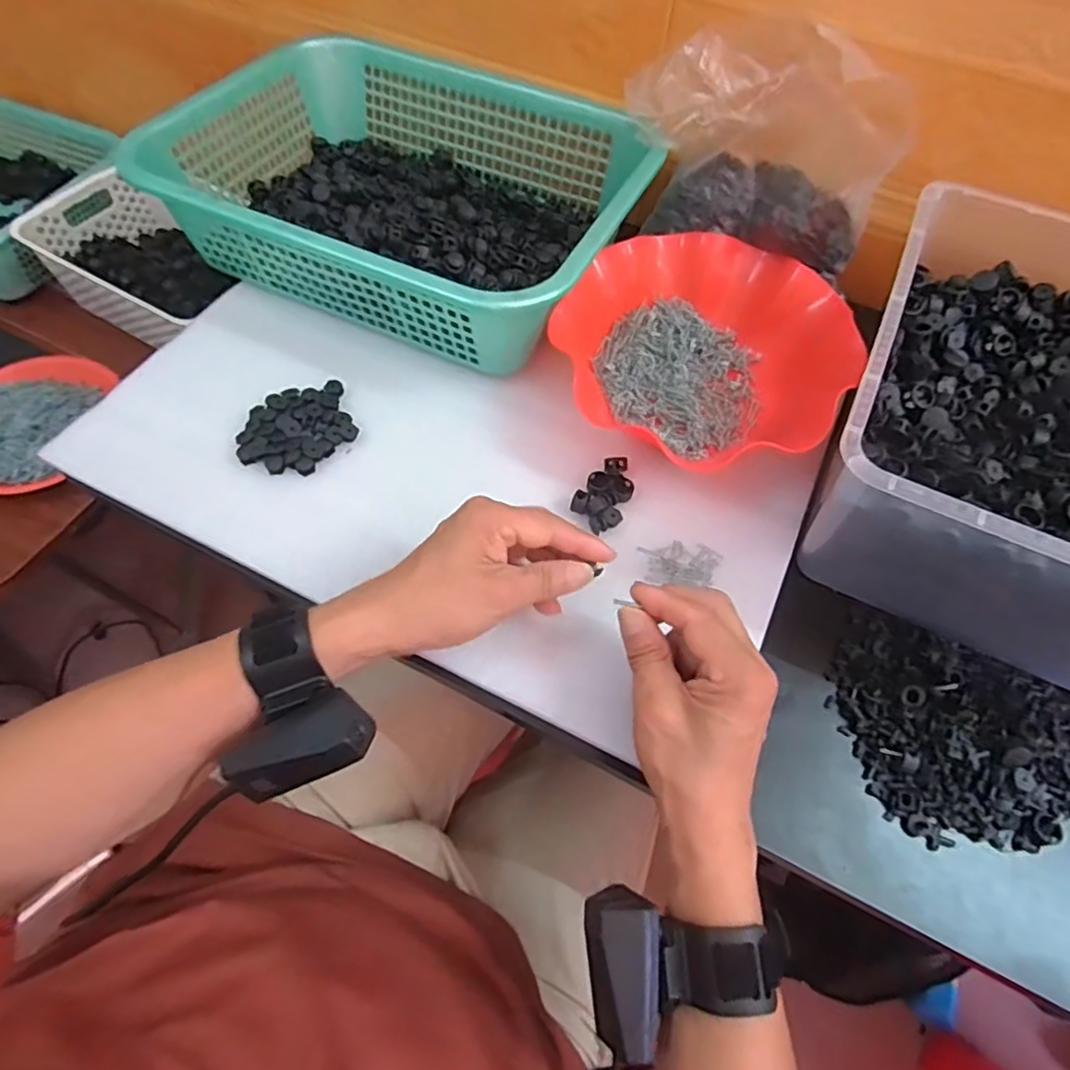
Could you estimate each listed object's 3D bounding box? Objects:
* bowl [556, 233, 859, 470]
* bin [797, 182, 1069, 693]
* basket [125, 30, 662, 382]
[{"bbox_3d":[0.130,-0.146,0.501,0.220,0.059,0.203,1,60,-2],"label":"bowl"},{"bbox_3d":[0.347,-0.057,0.418,0.288,0.128,0.294,25,62,11],"label":"bin"},{"bbox_3d":[-0.106,-0.300,0.556,0.383,0.097,0.298,22,62,10],"label":"basket"}]

